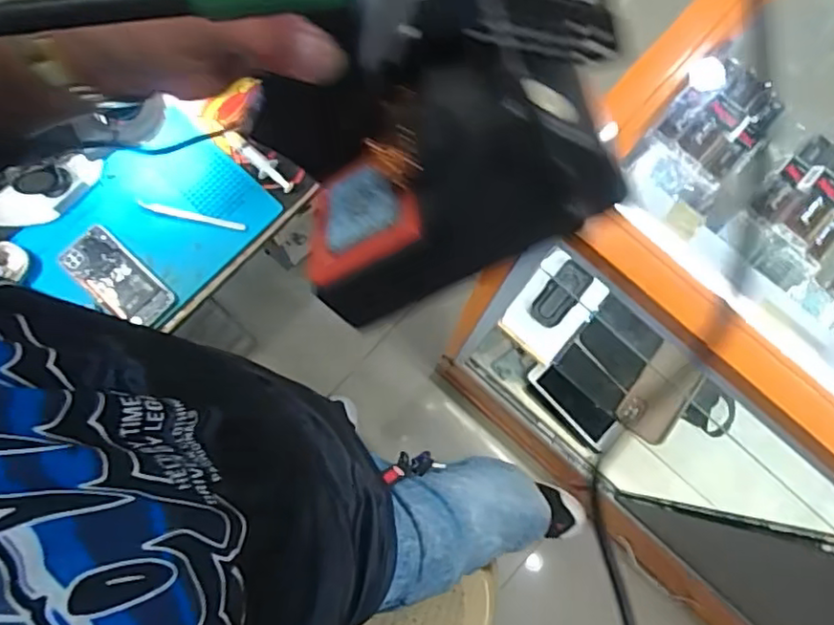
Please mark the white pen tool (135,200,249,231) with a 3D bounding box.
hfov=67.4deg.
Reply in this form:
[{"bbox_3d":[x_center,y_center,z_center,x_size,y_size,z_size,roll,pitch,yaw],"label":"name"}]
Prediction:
[{"bbox_3d":[-0.311,-0.133,0.862,0.148,0.009,0.012,13,77,2],"label":"white pen tool"}]

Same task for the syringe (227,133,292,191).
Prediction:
[{"bbox_3d":[-0.221,-0.212,0.876,0.116,0.019,0.029,39,79,8],"label":"syringe"}]

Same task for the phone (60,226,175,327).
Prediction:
[{"bbox_3d":[-0.401,-0.045,0.838,0.153,0.015,0.068,41,80,8],"label":"phone"}]

